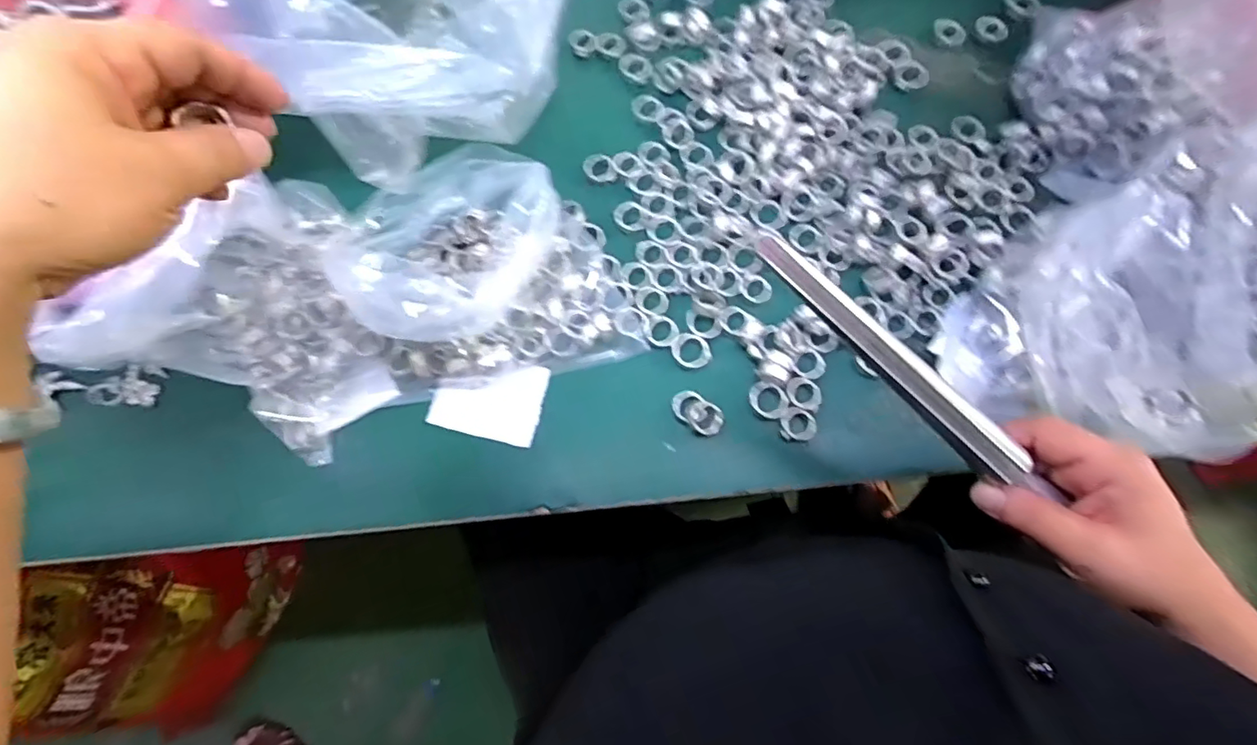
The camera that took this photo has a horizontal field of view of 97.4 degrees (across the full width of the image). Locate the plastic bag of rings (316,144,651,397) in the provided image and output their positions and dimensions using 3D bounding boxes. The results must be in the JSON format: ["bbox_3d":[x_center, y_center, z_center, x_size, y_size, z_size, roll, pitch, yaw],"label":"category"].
[{"bbox_3d":[-0.091,-0.083,0.370,0.174,0.073,0.156,-11,73,-3],"label":"plastic bag of rings"}]

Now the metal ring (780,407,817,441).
[{"bbox_3d":[0.112,0.034,0.366,0.022,0.007,0.022,0,73,0],"label":"metal ring"}]

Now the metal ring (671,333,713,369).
[{"bbox_3d":[0.043,-0.015,0.383,0.024,0.006,0.027,-33,84,-6],"label":"metal ring"}]

